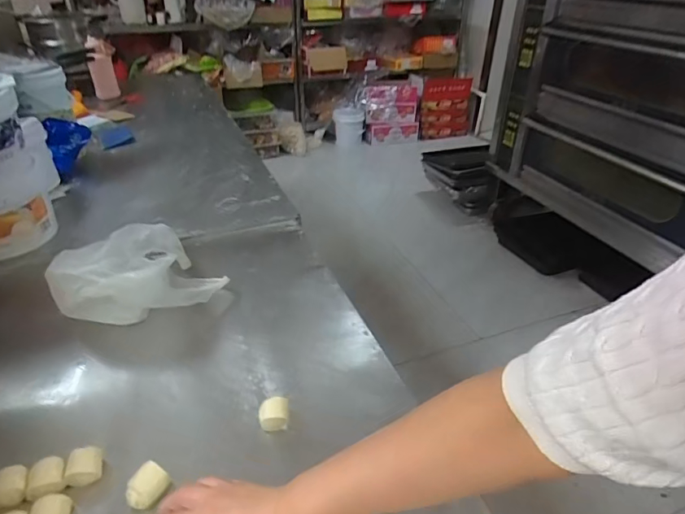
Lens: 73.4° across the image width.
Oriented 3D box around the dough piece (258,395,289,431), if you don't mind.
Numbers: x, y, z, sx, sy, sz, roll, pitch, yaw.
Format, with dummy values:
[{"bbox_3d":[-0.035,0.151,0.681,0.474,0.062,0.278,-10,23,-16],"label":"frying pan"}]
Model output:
[{"bbox_3d":[-0.092,0.214,0.622,0.040,0.029,0.039,-7,34,-11],"label":"dough piece"}]

